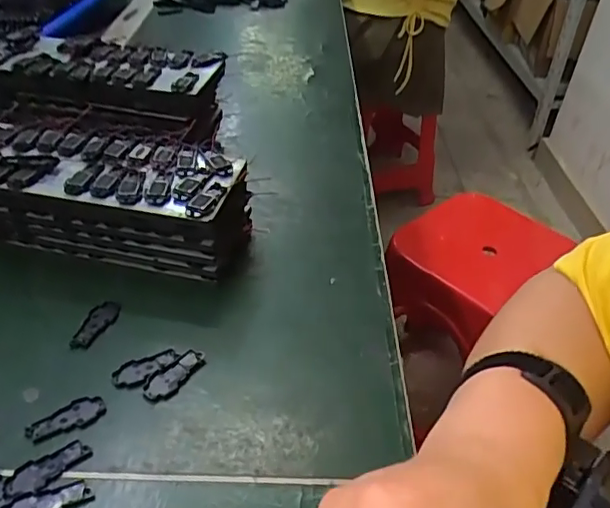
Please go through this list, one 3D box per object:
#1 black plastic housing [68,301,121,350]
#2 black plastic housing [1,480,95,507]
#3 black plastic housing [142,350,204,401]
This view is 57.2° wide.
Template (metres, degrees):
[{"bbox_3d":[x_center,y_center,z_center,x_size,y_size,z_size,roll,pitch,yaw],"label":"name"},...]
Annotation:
[{"bbox_3d":[-0.131,0.044,0.352,0.017,0.004,0.039,11,40,11],"label":"black plastic housing"},{"bbox_3d":[-0.122,0.118,0.262,0.040,0.005,0.016,-14,42,-19],"label":"black plastic housing"},{"bbox_3d":[-0.075,0.069,0.324,0.015,0.004,0.042,25,44,25],"label":"black plastic housing"}]

